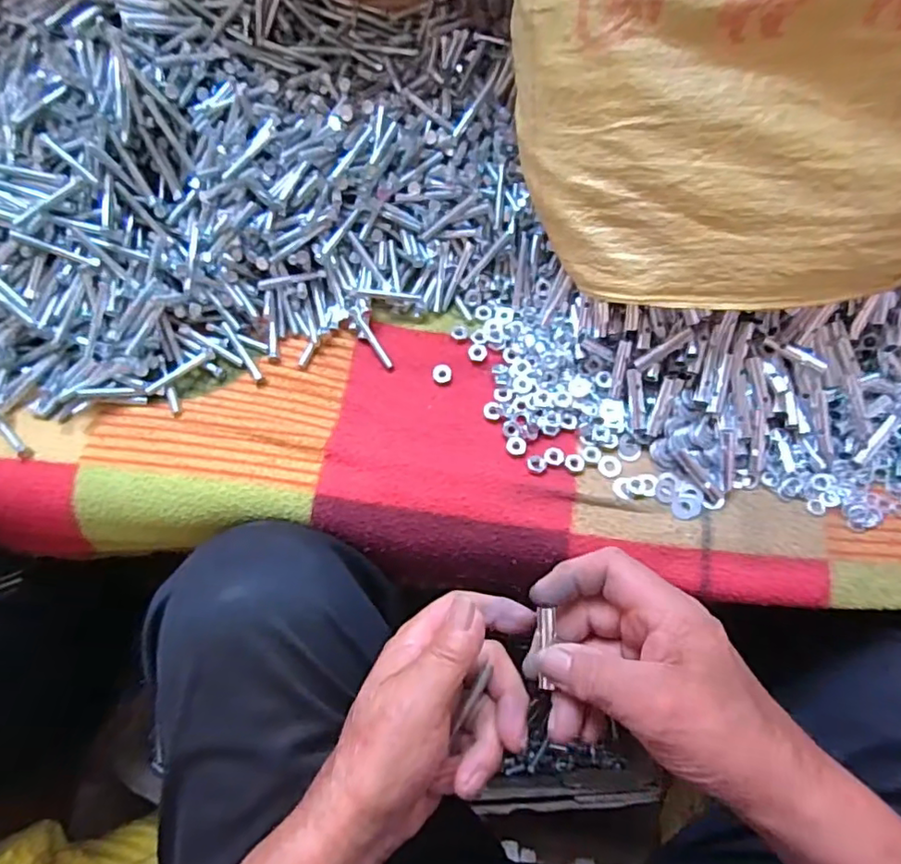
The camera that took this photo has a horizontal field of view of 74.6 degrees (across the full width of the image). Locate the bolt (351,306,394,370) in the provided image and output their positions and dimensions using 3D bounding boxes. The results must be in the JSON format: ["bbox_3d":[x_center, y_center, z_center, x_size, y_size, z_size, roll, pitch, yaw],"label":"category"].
[{"bbox_3d":[-0.062,-0.074,0.469,0.007,0.005,0.057,-31,86,-13],"label":"bolt"}]

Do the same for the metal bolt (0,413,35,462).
[{"bbox_3d":[-0.331,0.001,0.442,0.060,0.008,0.009,43,74,14],"label":"metal bolt"}]

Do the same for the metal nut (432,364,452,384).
[{"bbox_3d":[-0.006,-0.046,0.465,0.015,0.004,0.015,15,69,5],"label":"metal nut"}]

